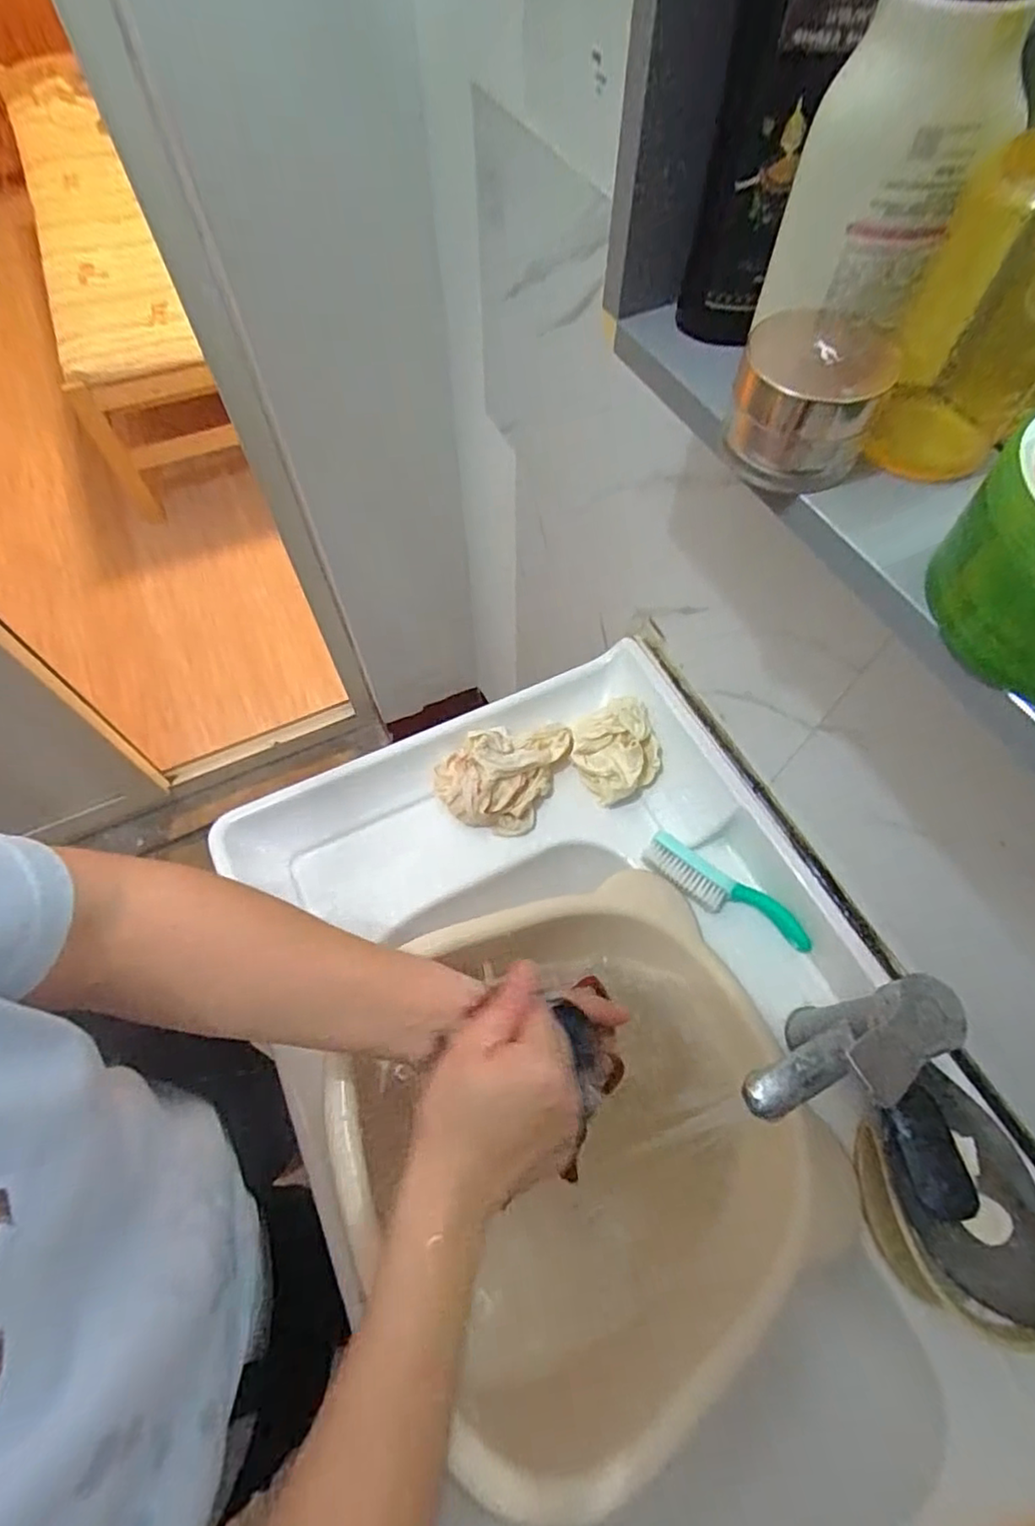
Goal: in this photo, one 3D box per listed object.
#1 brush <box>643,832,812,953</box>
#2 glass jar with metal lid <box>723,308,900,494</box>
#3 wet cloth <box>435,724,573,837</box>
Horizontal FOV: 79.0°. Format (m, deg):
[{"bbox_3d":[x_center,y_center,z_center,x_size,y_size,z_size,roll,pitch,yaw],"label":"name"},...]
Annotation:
[{"bbox_3d":[0.190,0.118,0.570,0.158,0.024,0.037,28,65,15],"label":"brush"},{"bbox_3d":[0.122,-0.155,0.267,0.056,0.042,0.059,0,61,0],"label":"glass jar with metal lid"},{"bbox_3d":[-0.005,0.013,0.614,0.138,0.072,0.085,-23,64,-12],"label":"wet cloth"}]

